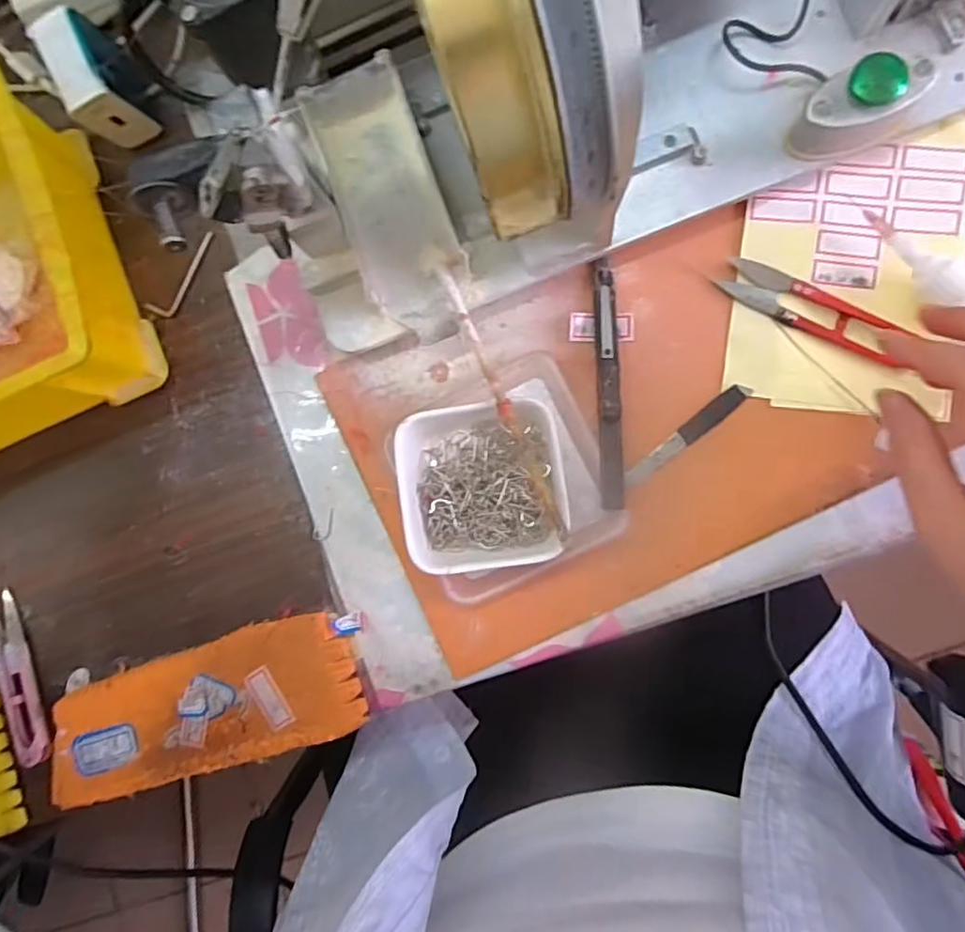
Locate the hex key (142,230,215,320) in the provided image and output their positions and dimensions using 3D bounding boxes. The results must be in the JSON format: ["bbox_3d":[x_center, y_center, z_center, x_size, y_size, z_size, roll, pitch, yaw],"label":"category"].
[{"bbox_3d":[-0.179,-0.113,0.378,0.017,0.004,0.061,44,94,7],"label":"hex key"}]

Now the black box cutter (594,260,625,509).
[{"bbox_3d":[0.066,-0.043,0.327,0.011,0.012,0.130,-2,87,8],"label":"black box cutter"}]

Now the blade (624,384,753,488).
[{"bbox_3d":[0.106,-0.015,0.326,0.078,0.007,0.011,-40,83,5],"label":"blade"}]

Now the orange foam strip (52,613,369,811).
[{"bbox_3d":[-0.159,0.138,0.352,0.182,0.012,0.068,-18,87,6],"label":"orange foam strip"}]

